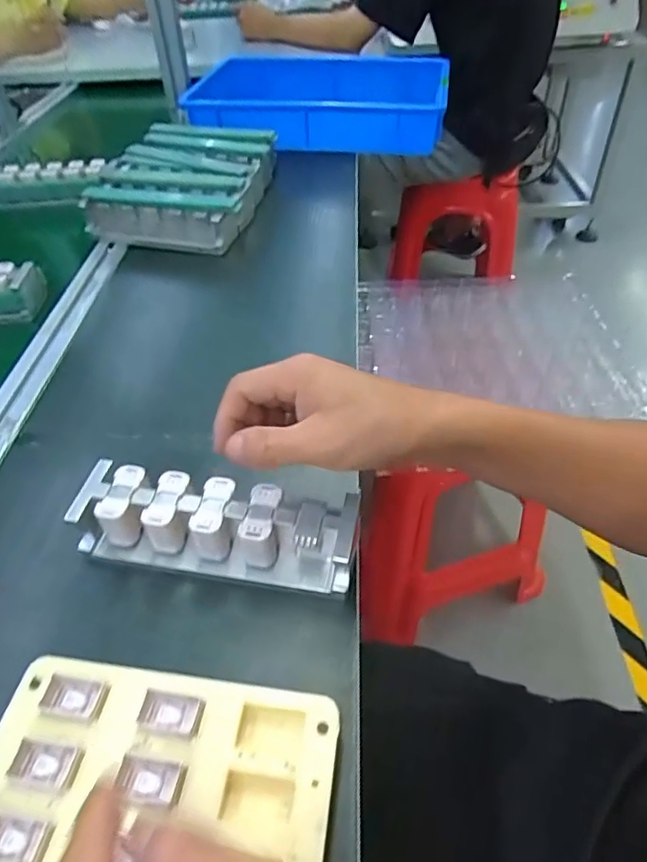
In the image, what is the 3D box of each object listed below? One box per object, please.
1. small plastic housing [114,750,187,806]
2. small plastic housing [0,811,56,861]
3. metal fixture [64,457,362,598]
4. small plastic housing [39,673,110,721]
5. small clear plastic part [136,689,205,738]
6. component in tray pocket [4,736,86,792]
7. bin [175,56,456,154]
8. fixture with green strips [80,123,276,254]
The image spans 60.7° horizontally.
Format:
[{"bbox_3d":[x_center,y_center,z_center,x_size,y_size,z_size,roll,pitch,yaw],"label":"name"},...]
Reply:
[{"bbox_3d":[-0.086,0.174,0.276,0.036,0.010,0.019,8,47,11],"label":"small plastic housing"},{"bbox_3d":[-0.144,0.191,0.258,0.031,0.009,0.018,5,46,8],"label":"small plastic housing"},{"bbox_3d":[-0.072,0.066,0.376,0.185,0.047,0.051,7,47,10],"label":"metal fixture"},{"bbox_3d":[-0.136,0.146,0.303,0.032,0.009,0.020,5,46,8],"label":"small plastic housing"},{"bbox_3d":[-0.081,0.152,0.298,0.032,0.011,0.018,5,46,9],"label":"small clear plastic part"},{"bbox_3d":[-0.141,0.170,0.281,0.032,0.010,0.018,4,46,8],"label":"component in tray pocket"},{"bbox_3d":[-0.004,-0.562,0.952,0.415,0.074,0.320,2,46,5],"label":"bin"},{"bbox_3d":[-0.196,-0.347,0.786,0.219,0.069,0.300,5,46,8],"label":"fixture with green strips"}]

